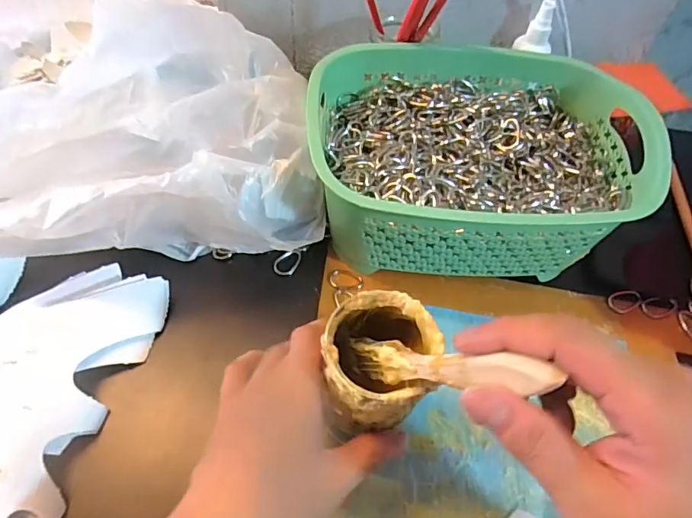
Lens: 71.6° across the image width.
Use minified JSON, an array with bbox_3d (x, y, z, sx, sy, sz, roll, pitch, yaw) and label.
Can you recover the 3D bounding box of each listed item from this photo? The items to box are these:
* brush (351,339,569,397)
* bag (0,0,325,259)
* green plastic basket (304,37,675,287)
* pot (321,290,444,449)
[{"bbox_3d":[0.042,0.052,0.236,0.018,0.135,0.016,-46,108,-28],"label":"brush"},{"bbox_3d":[-0.214,-0.156,0.416,0.344,0.135,0.338,-7,57,-9],"label":"bag"},{"bbox_3d":[0.106,-0.085,0.428,0.260,0.130,0.195,6,56,-1],"label":"green plastic basket"},{"bbox_3d":[0.019,0.062,0.285,0.063,0.055,0.070,3,56,-2],"label":"pot"}]

